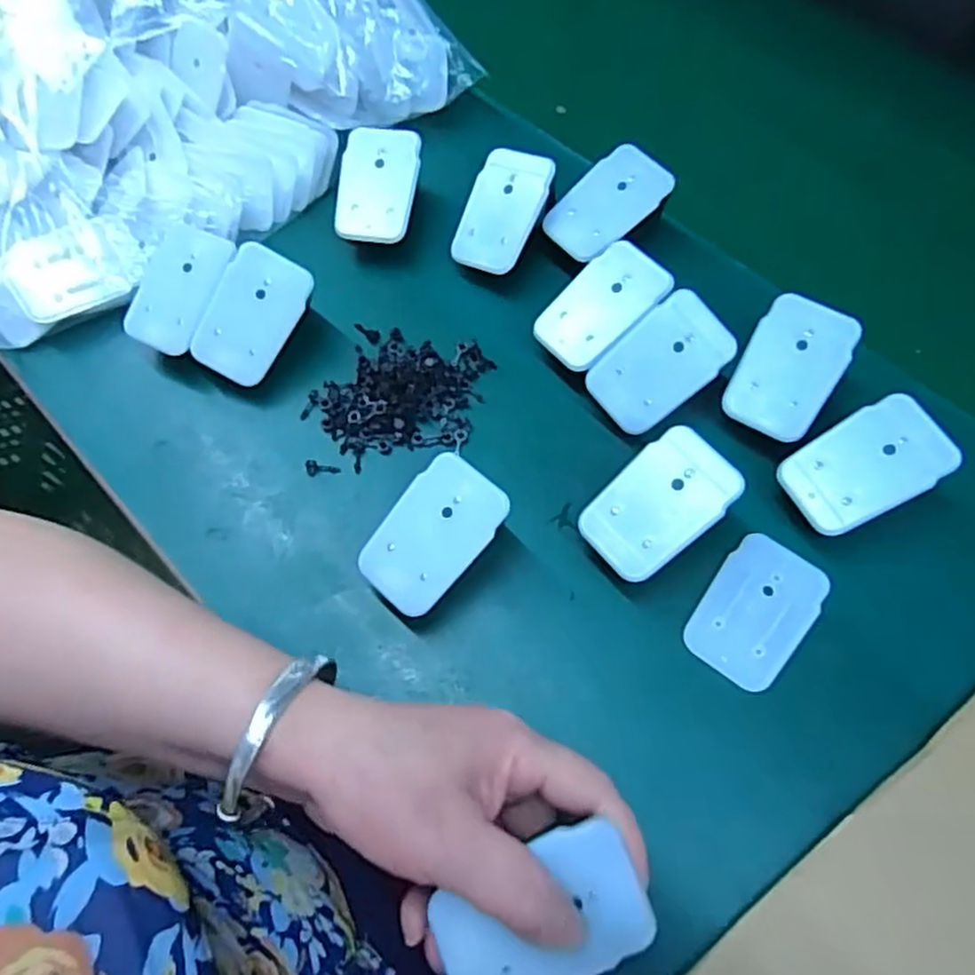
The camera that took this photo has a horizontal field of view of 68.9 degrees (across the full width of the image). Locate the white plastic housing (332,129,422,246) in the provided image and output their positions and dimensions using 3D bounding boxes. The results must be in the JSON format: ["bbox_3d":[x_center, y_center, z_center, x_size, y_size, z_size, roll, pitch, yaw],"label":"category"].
[{"bbox_3d":[-0.065,-0.179,0.421,0.045,0.005,0.070,7,83,3],"label":"white plastic housing"}]

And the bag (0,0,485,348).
[{"bbox_3d":[-0.225,-0.268,0.448,0.335,0.107,0.268,-39,71,-10],"label":"bag"}]

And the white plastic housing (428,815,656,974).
[{"bbox_3d":[0.018,0.144,0.240,0.069,0.010,0.044,-18,81,-5],"label":"white plastic housing"}]

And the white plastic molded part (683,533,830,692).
[{"bbox_3d":[0.125,0.057,0.330,0.045,0.004,0.069,38,72,15],"label":"white plastic molded part"}]

